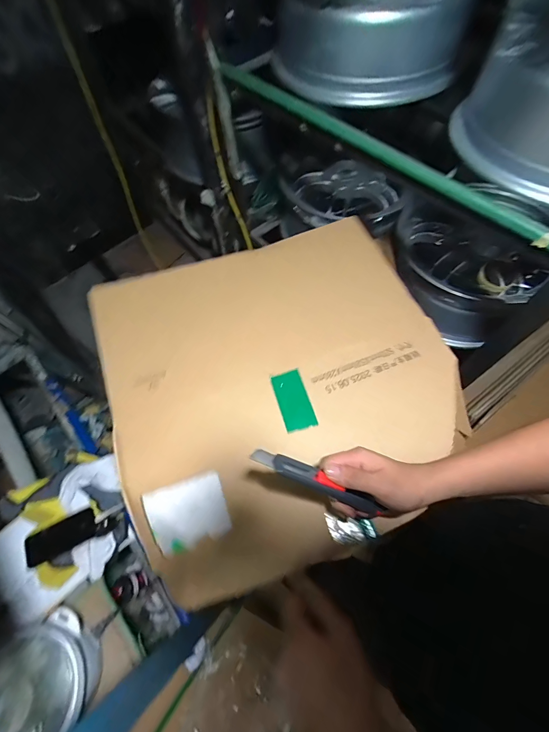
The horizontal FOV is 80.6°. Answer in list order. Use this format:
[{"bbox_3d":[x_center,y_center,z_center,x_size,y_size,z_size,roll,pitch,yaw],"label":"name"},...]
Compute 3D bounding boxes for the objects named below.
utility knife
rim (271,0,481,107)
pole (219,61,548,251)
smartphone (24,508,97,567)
[{"bbox_3d":[0.050,0.129,0.361,0.161,0.020,0.022,29,66,-12],"label":"utility knife"},{"bbox_3d":[0.188,-0.780,0.689,0.372,0.220,0.434,2,63,5],"label":"rim"},{"bbox_3d":[0.162,-0.431,0.614,0.028,0.029,0.860,-39,67,-15],"label":"pole"},{"bbox_3d":[-0.500,0.402,0.765,0.158,0.011,0.069,-26,78,-15],"label":"smartphone"}]

